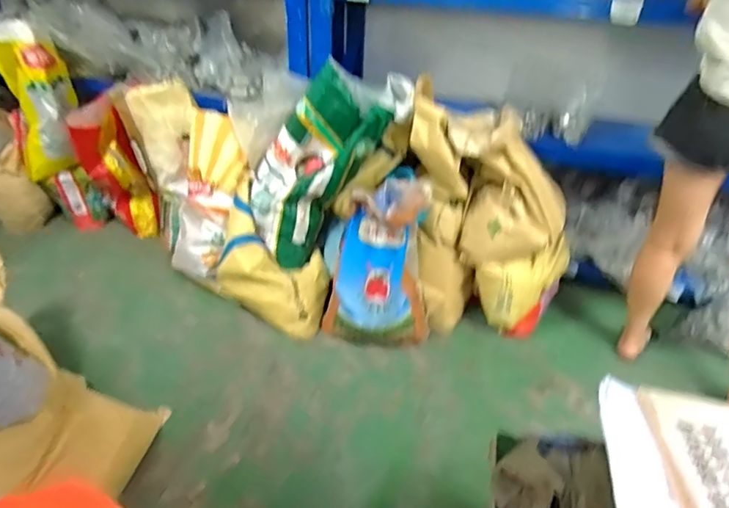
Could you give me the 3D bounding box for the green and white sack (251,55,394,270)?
[{"bbox_3d":[-0.170,-0.257,1.486,0.290,0.648,0.150,34,22,10],"label":"green and white sack"}]

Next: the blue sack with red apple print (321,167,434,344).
[{"bbox_3d":[0.038,0.044,1.456,0.301,0.539,0.249,-9,37,-17],"label":"blue sack with red apple print"}]

